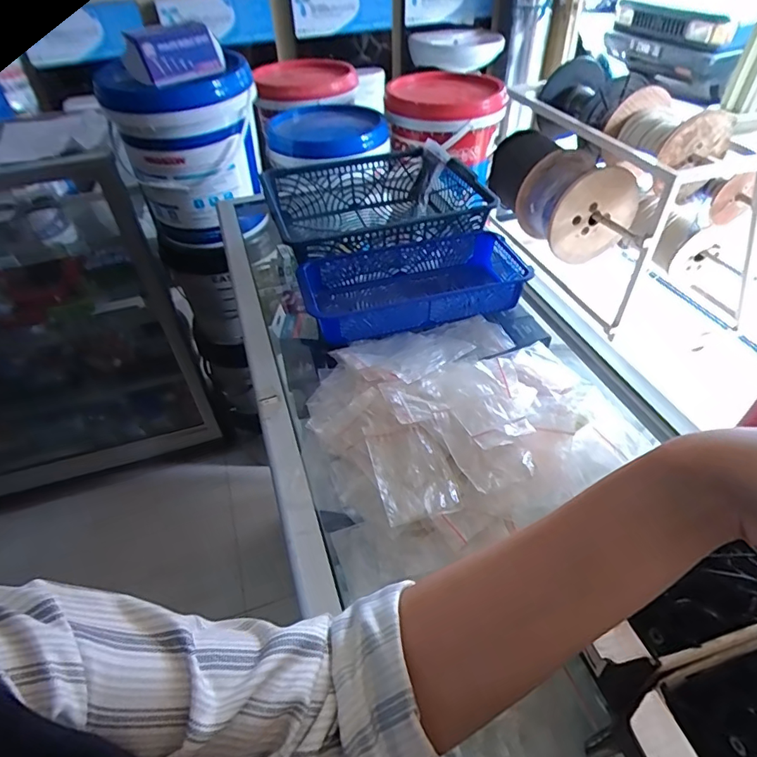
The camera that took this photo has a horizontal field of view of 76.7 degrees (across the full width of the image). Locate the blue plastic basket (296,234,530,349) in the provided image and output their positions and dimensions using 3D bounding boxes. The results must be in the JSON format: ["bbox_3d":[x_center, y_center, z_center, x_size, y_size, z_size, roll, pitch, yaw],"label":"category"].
[{"bbox_3d":[0.044,-0.112,0.599,0.271,0.068,0.129,-14,45,-11],"label":"blue plastic basket"}]

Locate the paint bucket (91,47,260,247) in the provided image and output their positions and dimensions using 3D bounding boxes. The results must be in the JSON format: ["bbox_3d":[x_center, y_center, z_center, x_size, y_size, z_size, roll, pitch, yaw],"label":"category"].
[{"bbox_3d":[-0.416,-0.516,1.070,0.276,0.337,0.312,-19,47,-17],"label":"paint bucket"}]

